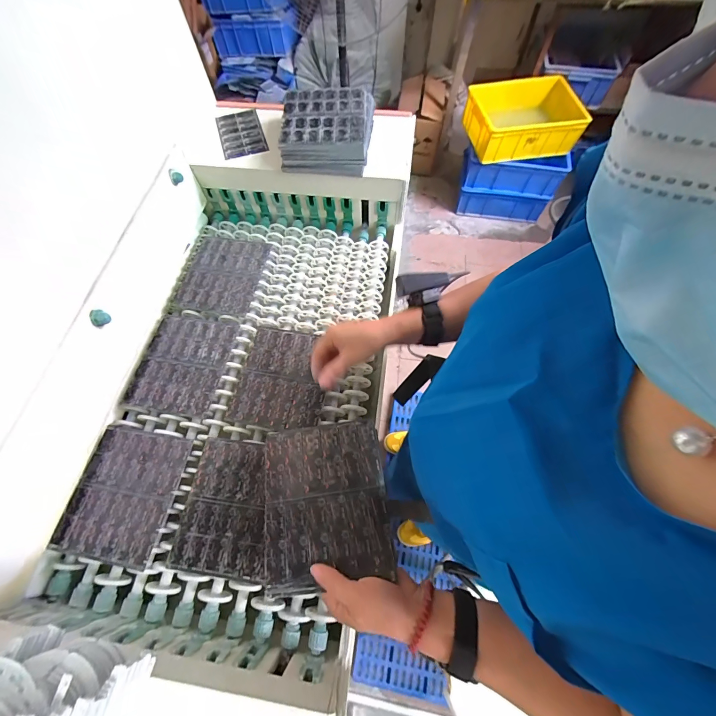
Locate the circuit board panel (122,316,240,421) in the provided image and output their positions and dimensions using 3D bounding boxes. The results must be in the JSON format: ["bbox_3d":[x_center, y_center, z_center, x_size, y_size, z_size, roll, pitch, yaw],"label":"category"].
[{"bbox_3d":[-0.299,0.008,0.564,0.147,0.011,0.180,8,65,5],"label":"circuit board panel"}]

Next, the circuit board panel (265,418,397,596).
[{"bbox_3d":[-0.041,0.167,0.394,0.142,0.007,0.174,-9,62,0],"label":"circuit board panel"}]

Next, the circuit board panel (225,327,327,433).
[{"bbox_3d":[-0.125,0.031,0.541,0.147,0.005,0.168,6,65,4],"label":"circuit board panel"}]

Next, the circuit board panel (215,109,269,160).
[{"bbox_3d":[-0.247,-0.474,0.698,0.091,0.014,0.151,-17,71,-6],"label":"circuit board panel"}]

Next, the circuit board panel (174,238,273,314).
[{"bbox_3d":[-0.267,-0.170,0.649,0.152,0.010,0.183,8,65,5],"label":"circuit board panel"}]

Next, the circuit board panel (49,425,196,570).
[{"bbox_3d":[-0.335,0.192,0.474,0.139,0.010,0.171,8,65,5],"label":"circuit board panel"}]

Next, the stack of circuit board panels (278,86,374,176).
[{"bbox_3d":[-0.058,-0.442,0.634,0.167,0.061,0.177,3,67,4],"label":"stack of circuit board panels"}]

